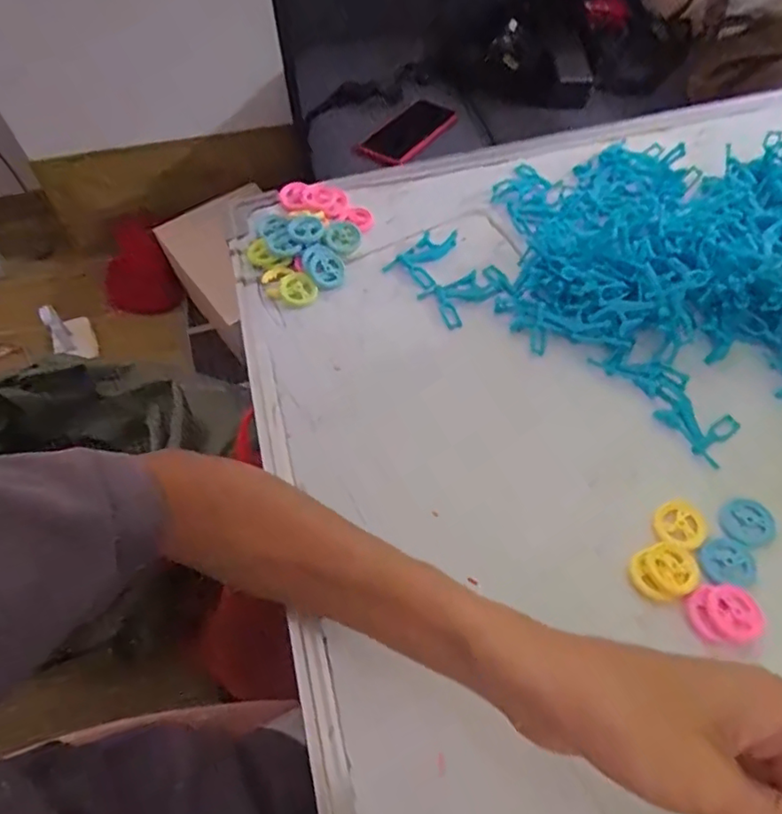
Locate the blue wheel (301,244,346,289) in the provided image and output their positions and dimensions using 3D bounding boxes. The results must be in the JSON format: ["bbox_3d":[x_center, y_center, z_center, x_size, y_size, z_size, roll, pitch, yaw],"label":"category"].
[{"bbox_3d":[-0.053,-0.112,0.468,0.031,0.013,0.034,-1,57,2],"label":"blue wheel"}]

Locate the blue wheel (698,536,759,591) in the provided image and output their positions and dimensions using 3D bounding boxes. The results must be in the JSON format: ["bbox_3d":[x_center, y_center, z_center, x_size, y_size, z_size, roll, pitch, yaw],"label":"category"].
[{"bbox_3d":[0.191,0.087,0.335,0.031,0.004,0.027,6,57,7],"label":"blue wheel"}]

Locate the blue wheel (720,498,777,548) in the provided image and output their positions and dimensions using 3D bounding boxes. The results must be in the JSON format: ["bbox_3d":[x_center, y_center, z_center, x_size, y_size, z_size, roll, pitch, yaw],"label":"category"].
[{"bbox_3d":[0.212,0.068,0.348,0.031,0.004,0.029,-1,57,2],"label":"blue wheel"}]

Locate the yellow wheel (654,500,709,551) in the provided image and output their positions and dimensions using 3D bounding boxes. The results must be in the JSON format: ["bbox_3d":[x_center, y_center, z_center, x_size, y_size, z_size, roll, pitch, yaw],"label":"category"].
[{"bbox_3d":[0.171,0.068,0.346,0.029,0.004,0.030,-1,57,2],"label":"yellow wheel"}]

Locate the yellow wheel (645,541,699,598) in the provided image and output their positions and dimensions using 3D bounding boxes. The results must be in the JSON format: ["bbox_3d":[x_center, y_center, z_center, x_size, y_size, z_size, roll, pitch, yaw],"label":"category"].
[{"bbox_3d":[0.158,0.090,0.331,0.029,0.004,0.029,-1,57,2],"label":"yellow wheel"}]

